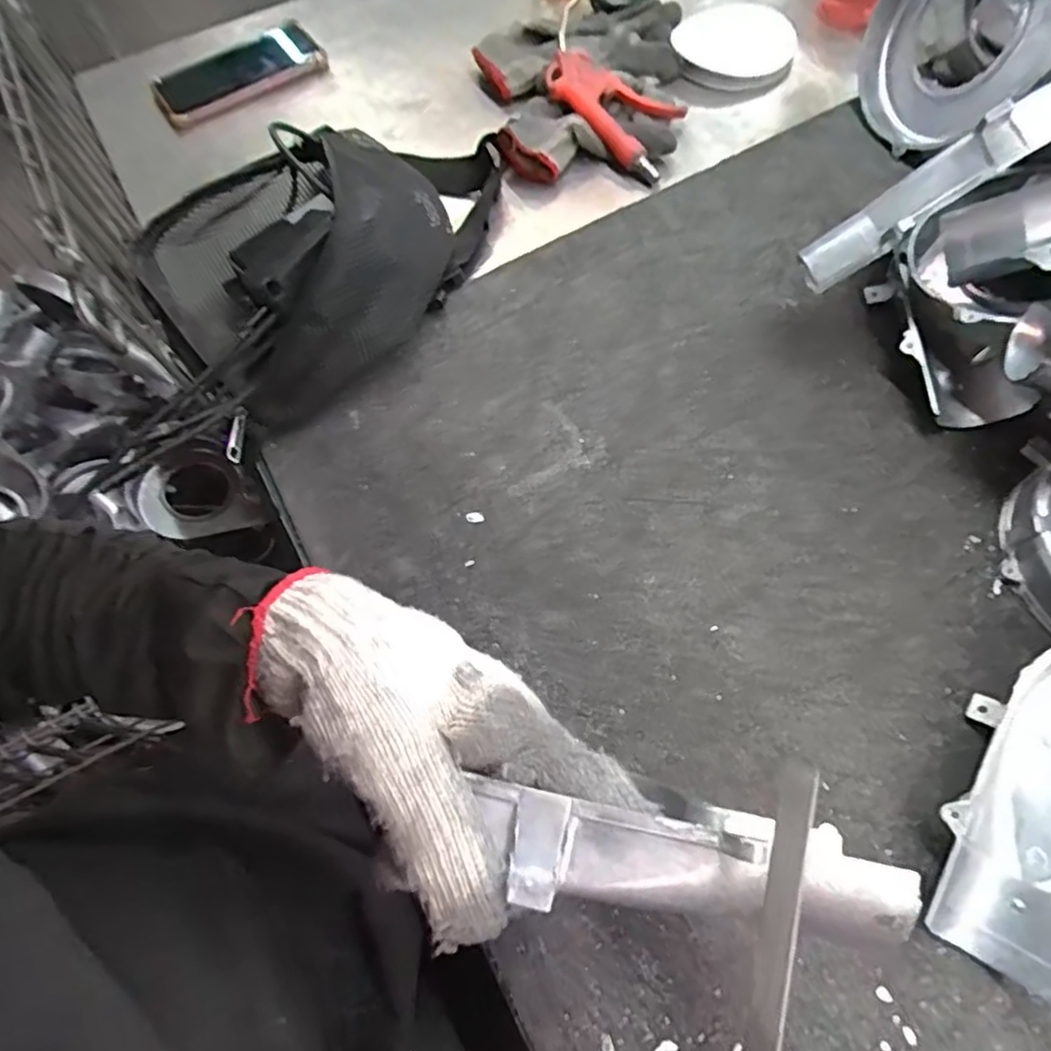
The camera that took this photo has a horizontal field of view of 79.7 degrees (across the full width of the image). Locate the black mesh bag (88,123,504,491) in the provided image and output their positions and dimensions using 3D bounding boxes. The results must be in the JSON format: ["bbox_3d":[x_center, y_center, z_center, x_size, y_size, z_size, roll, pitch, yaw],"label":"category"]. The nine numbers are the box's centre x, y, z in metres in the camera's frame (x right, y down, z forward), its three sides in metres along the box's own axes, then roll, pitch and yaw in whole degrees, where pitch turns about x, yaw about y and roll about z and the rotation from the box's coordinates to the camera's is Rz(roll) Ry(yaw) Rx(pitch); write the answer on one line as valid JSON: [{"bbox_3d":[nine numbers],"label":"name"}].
[{"bbox_3d":[-0.165,-0.216,0.485,0.206,0.082,0.354,36,71,17],"label":"black mesh bag"}]

